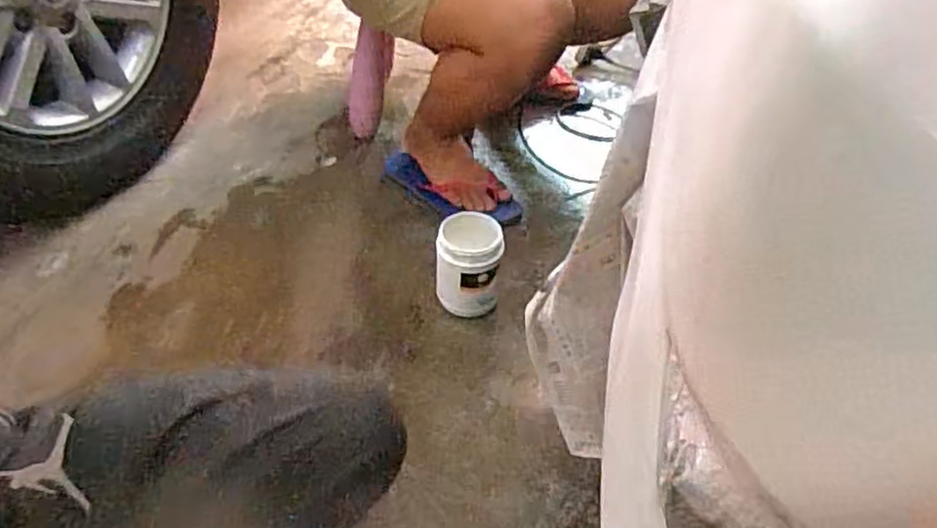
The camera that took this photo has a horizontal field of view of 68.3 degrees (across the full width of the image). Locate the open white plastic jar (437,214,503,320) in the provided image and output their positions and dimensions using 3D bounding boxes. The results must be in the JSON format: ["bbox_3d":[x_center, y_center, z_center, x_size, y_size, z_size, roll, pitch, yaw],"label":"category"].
[{"bbox_3d":[0.000,0.010,1.044,0.093,0.146,0.092,0,42,0],"label":"open white plastic jar"}]

